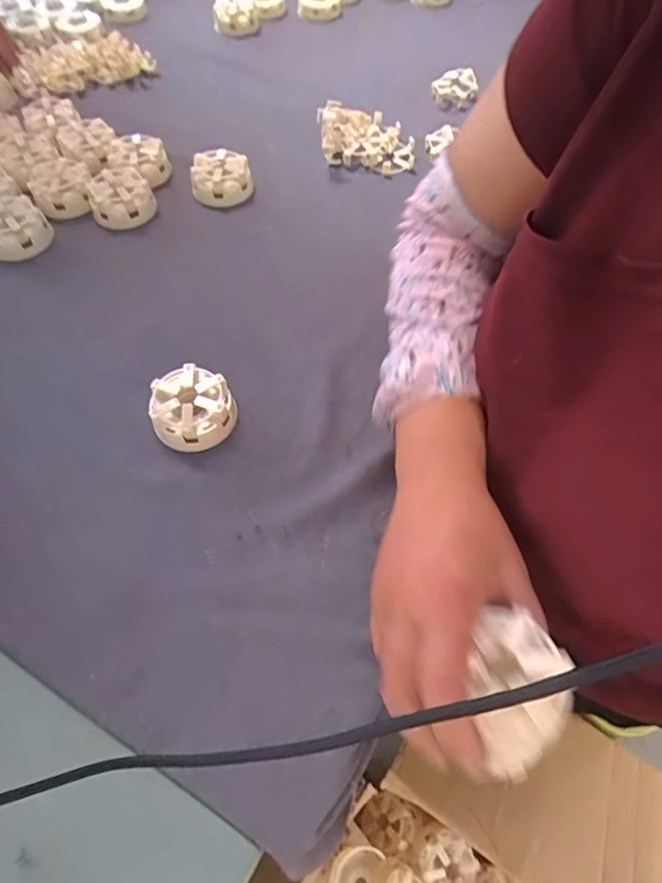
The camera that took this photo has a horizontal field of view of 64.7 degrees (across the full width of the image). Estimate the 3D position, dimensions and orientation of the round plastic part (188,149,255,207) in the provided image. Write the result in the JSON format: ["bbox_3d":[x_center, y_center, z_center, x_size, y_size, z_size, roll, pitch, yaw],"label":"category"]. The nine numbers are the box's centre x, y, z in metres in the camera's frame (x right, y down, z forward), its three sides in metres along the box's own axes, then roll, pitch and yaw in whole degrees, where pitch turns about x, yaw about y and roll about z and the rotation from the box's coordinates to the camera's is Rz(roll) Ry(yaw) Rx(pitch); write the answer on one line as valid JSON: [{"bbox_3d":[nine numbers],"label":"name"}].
[{"bbox_3d":[-0.124,-0.297,0.590,0.067,0.040,0.067,-13,58,-5],"label":"round plastic part"}]

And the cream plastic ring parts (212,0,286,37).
[{"bbox_3d":[-0.121,-0.660,0.790,0.042,0.035,0.126,32,64,20],"label":"cream plastic ring parts"}]

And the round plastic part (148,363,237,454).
[{"bbox_3d":[-0.113,-0.029,0.424,0.064,0.037,0.065,-1,58,2],"label":"round plastic part"}]

